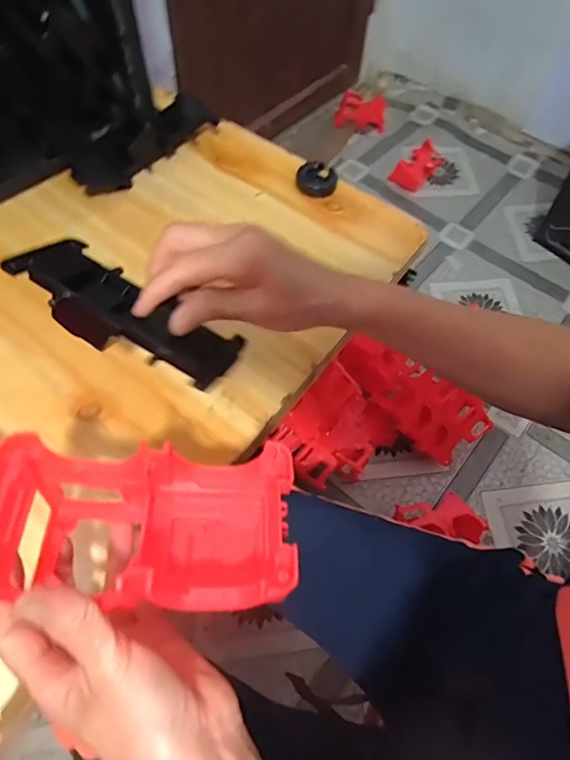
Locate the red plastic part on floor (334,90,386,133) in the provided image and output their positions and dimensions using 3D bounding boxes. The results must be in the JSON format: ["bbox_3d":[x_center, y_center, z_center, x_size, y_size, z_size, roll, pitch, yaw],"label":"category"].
[{"bbox_3d":[0.231,-0.816,1.484,0.151,0.107,0.060,4,59,-1],"label":"red plastic part on floor"}]

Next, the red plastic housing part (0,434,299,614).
[{"bbox_3d":[-0.082,0.080,0.271,0.149,0.096,0.086,13,58,-11],"label":"red plastic housing part"}]

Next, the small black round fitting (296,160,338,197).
[{"bbox_3d":[0.037,-0.230,0.555,0.046,0.014,0.047,1,59,-2],"label":"small black round fitting"}]

